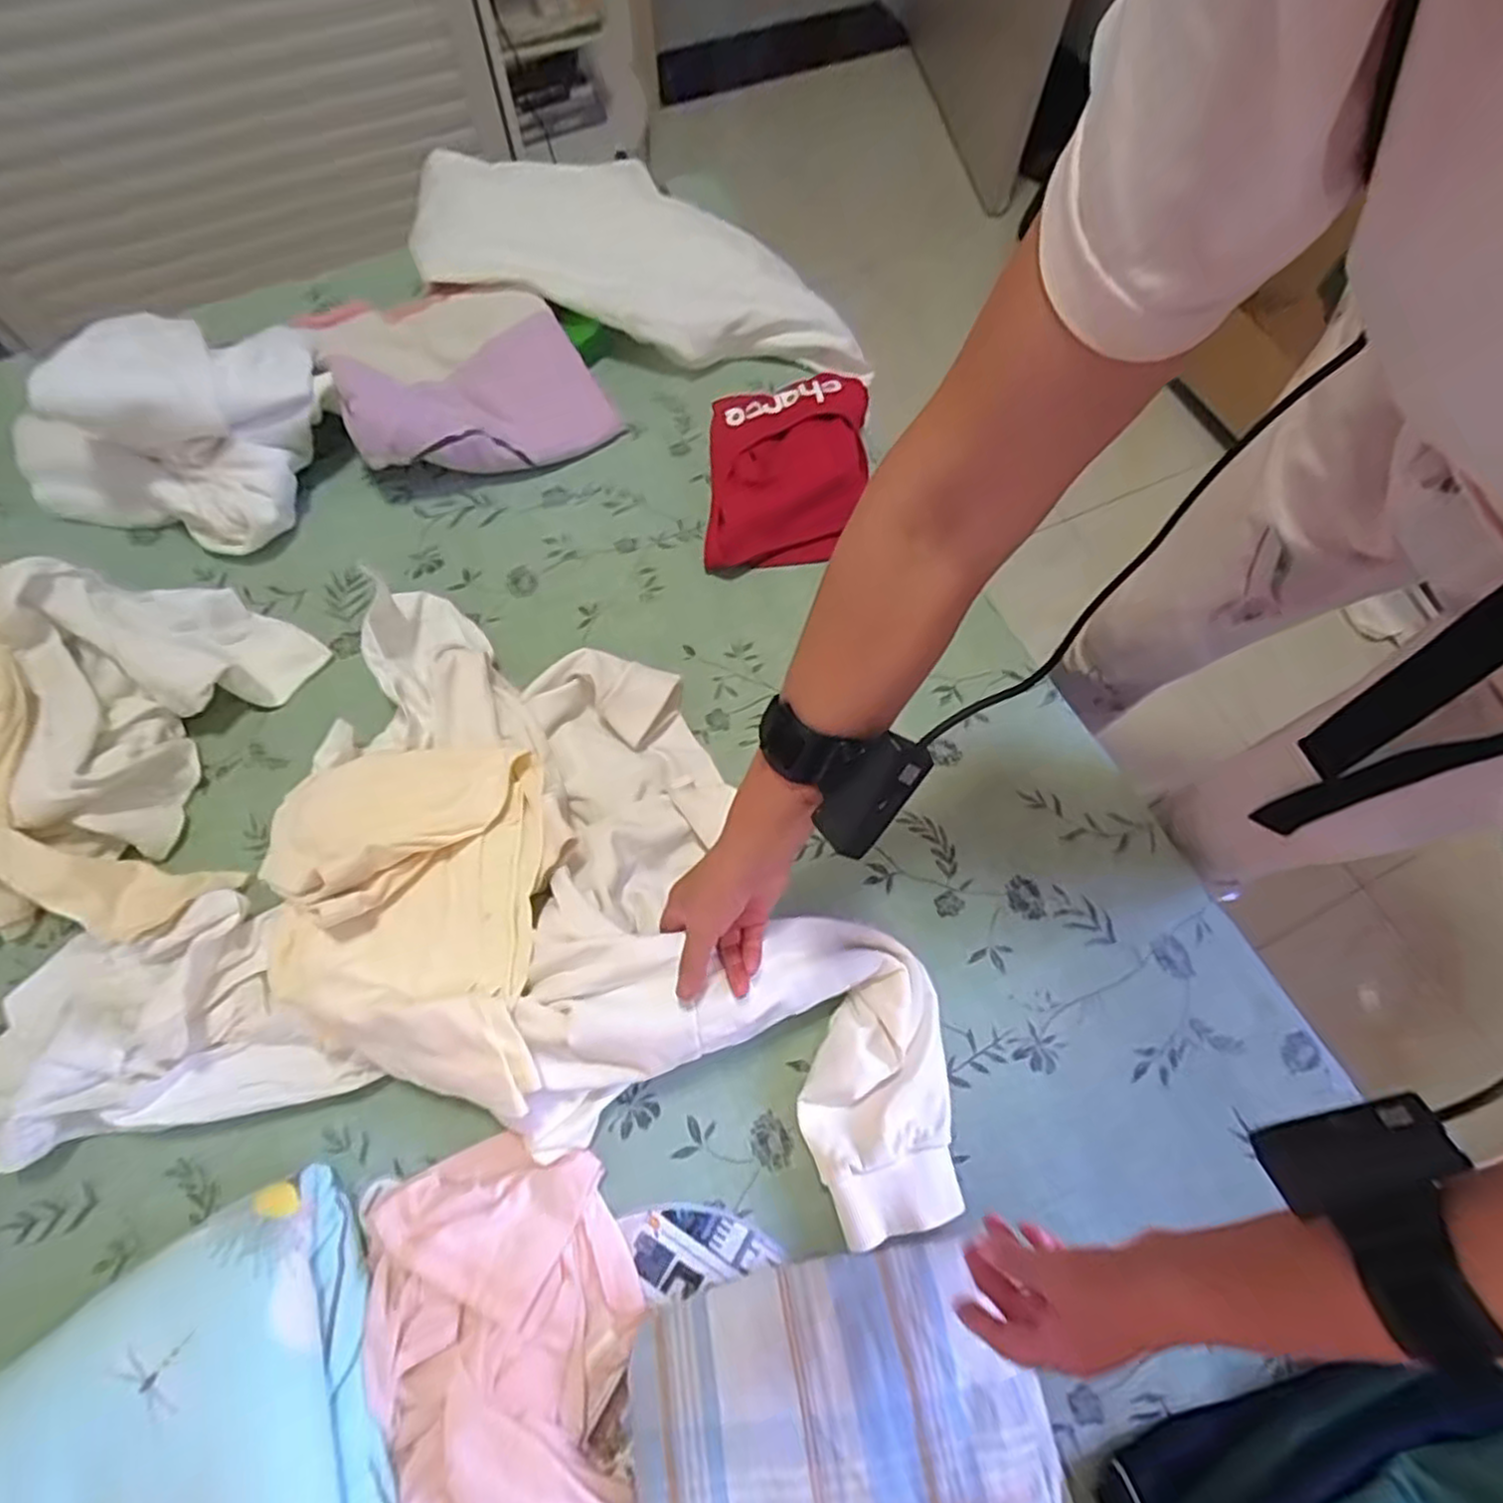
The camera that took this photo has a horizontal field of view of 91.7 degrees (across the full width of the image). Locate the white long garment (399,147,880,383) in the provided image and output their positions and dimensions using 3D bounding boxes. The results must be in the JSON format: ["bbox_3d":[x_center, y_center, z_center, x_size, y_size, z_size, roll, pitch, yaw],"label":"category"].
[{"bbox_3d":[-0.174,-0.628,0.953,0.381,0.093,0.579,-38,72,-16],"label":"white long garment"}]

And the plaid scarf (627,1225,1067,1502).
[{"bbox_3d":[0.075,0.526,0.459,0.278,0.041,0.338,-11,67,-6],"label":"plaid scarf"}]

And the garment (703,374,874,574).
[{"bbox_3d":[0.045,-0.314,0.808,0.180,0.066,0.239,3,66,0],"label":"garment"}]

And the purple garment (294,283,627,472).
[{"bbox_3d":[-0.337,-0.451,0.857,0.277,0.113,0.274,-24,69,-11],"label":"purple garment"}]

